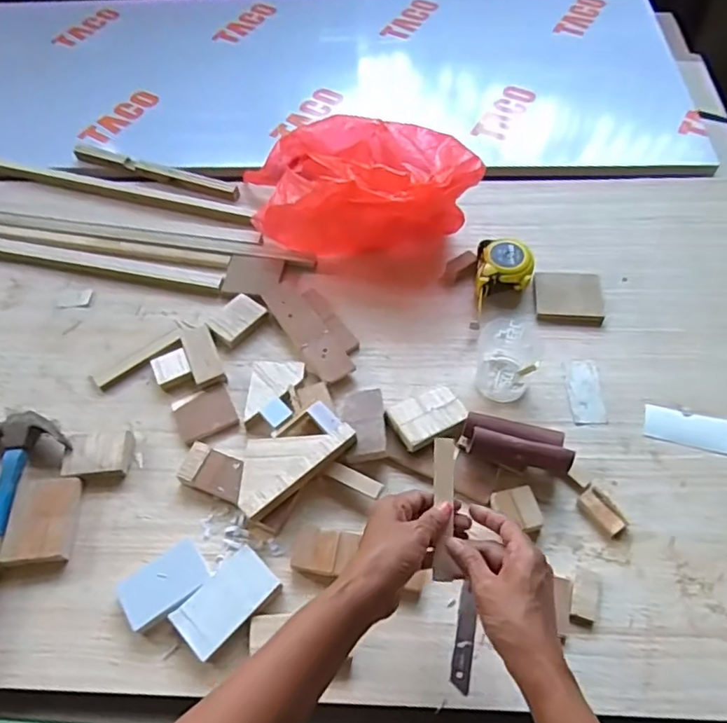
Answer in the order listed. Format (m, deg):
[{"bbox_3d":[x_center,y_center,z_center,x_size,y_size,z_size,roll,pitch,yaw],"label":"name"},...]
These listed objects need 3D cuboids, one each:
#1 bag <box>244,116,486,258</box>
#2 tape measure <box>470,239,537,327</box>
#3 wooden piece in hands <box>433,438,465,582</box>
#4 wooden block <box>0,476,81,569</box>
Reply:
[{"bbox_3d":[-0.019,-0.228,0.747,0.320,0.127,0.158,19,61,13],"label":"bag"},{"bbox_3d":[0.175,-0.094,0.699,0.070,0.044,0.125,7,59,6],"label":"tape measure"},{"bbox_3d":[0.069,0.121,0.466,0.019,0.010,0.115,3,67,4],"label":"wooden piece in hands"},{"bbox_3d":[-0.326,0.161,0.567,0.062,0.016,0.090,-6,58,-2],"label":"wooden block"}]

